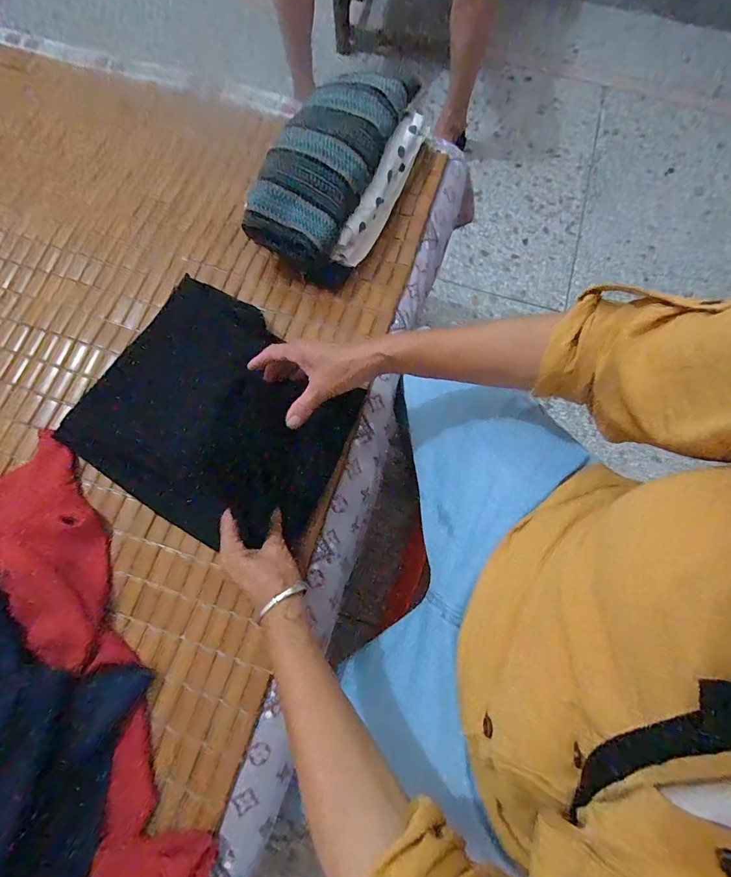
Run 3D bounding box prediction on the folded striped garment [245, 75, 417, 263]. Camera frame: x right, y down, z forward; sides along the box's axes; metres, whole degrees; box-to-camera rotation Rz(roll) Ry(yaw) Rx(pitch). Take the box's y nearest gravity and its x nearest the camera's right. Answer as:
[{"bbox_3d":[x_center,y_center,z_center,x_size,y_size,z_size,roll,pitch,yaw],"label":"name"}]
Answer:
[{"bbox_3d":[-0.047,-0.363,0.529,0.119,0.061,0.276,23,75,5],"label":"folded striped garment"}]

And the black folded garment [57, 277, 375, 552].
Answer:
[{"bbox_3d":[-0.176,-0.026,0.507,0.310,0.018,0.264,33,77,7],"label":"black folded garment"}]

